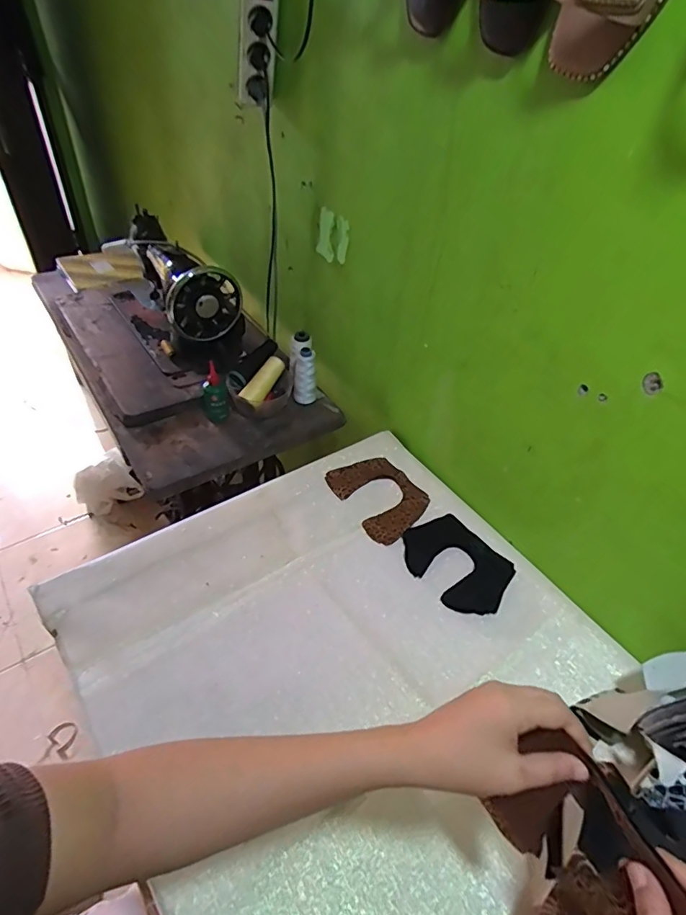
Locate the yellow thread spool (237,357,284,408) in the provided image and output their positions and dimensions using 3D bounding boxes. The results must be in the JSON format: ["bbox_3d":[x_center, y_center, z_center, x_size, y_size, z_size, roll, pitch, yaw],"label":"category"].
[{"bbox_3d":[-0.151,-0.144,0.939,0.037,0.034,0.116,24,63,17],"label":"yellow thread spool"}]

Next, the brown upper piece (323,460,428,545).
[{"bbox_3d":[0.064,0.062,0.817,0.125,0.005,0.156,-26,58,-25],"label":"brown upper piece"}]

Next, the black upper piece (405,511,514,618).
[{"bbox_3d":[0.169,0.157,0.738,0.125,0.006,0.162,-33,56,-29],"label":"black upper piece"}]

